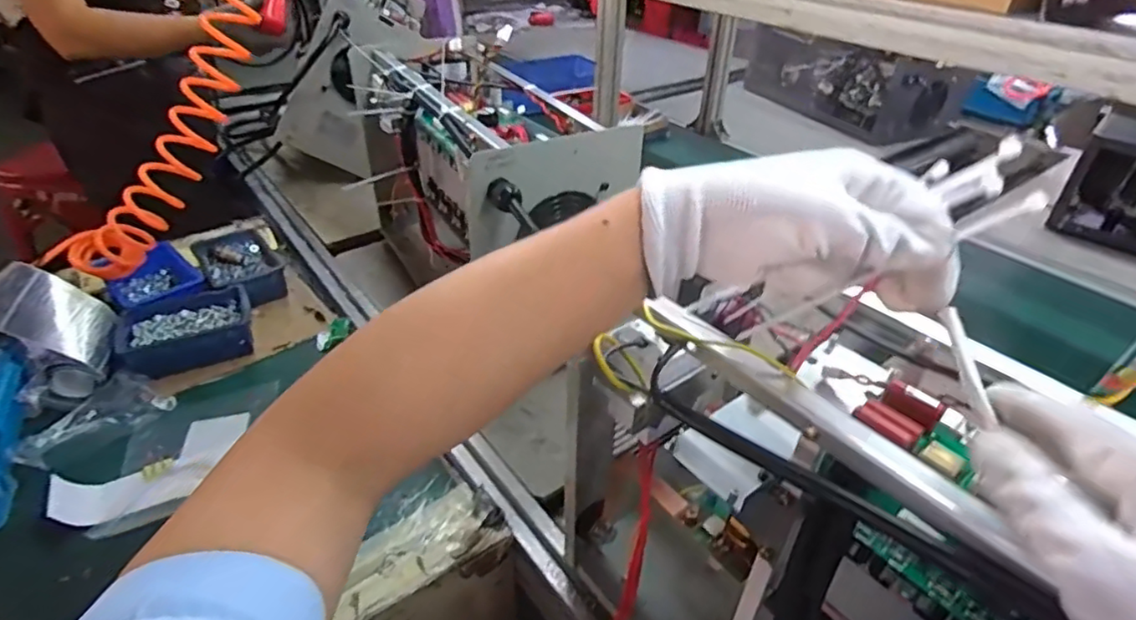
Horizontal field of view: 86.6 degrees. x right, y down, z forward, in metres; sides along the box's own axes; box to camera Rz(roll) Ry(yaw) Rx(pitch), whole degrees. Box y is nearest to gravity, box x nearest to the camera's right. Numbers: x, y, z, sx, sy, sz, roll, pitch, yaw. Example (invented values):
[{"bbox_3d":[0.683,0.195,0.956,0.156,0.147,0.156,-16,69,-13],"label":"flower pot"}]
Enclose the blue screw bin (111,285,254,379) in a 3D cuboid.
[{"bbox_3d":[-0.479,0.029,0.764,0.152,0.052,0.107,-12,39,-17],"label":"blue screw bin"}]

